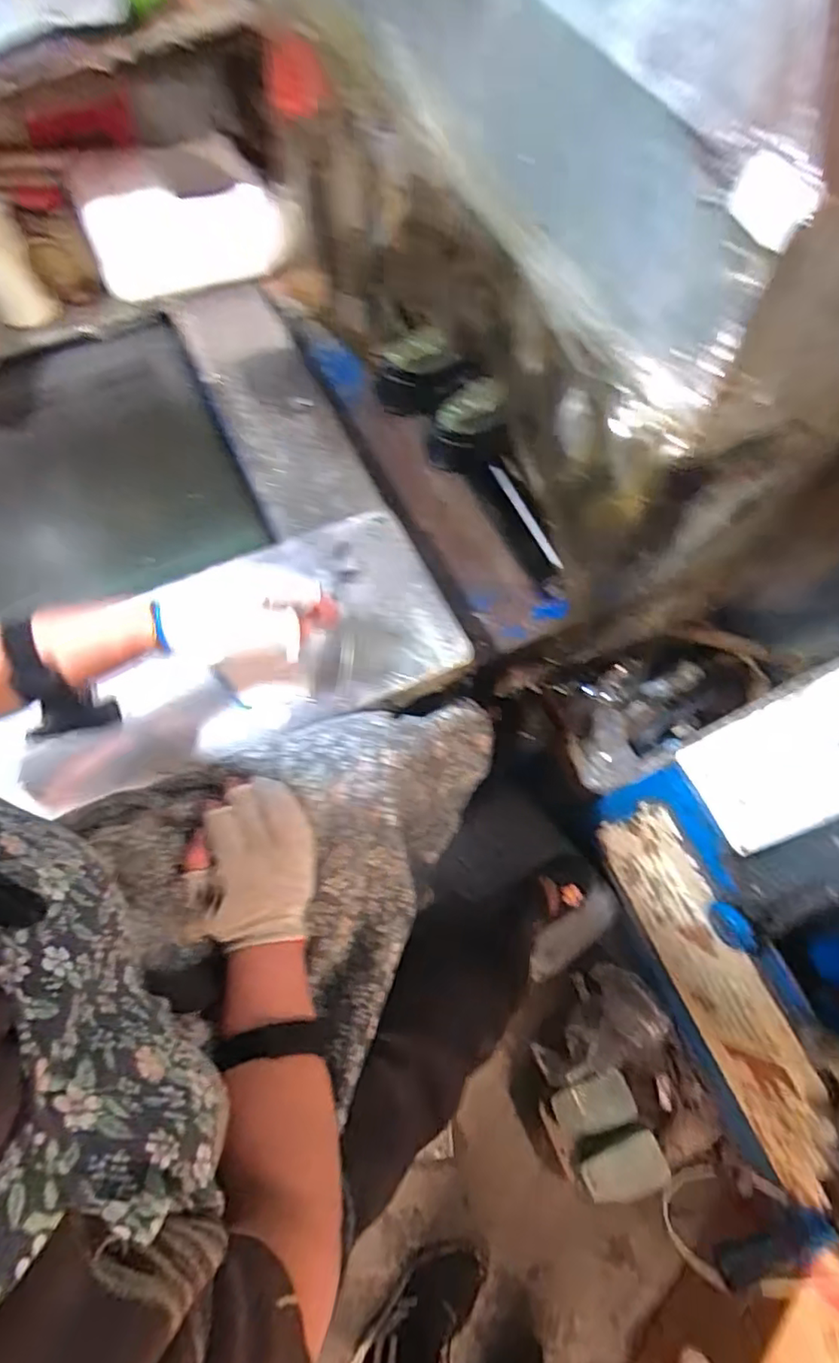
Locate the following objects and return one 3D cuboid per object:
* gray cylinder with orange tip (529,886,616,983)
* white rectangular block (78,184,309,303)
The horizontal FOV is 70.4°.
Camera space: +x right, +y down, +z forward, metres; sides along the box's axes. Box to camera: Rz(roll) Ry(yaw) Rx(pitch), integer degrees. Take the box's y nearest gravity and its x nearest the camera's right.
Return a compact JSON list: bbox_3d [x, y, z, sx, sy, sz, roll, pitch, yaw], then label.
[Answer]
[{"bbox_3d":[0.273,0.453,1.071,0.214,0.056,0.074,-33,73,-10],"label":"gray cylinder with orange tip"},{"bbox_3d":[-0.301,-0.602,0.815,0.286,0.120,0.062,-18,71,-5],"label":"white rectangular block"}]

